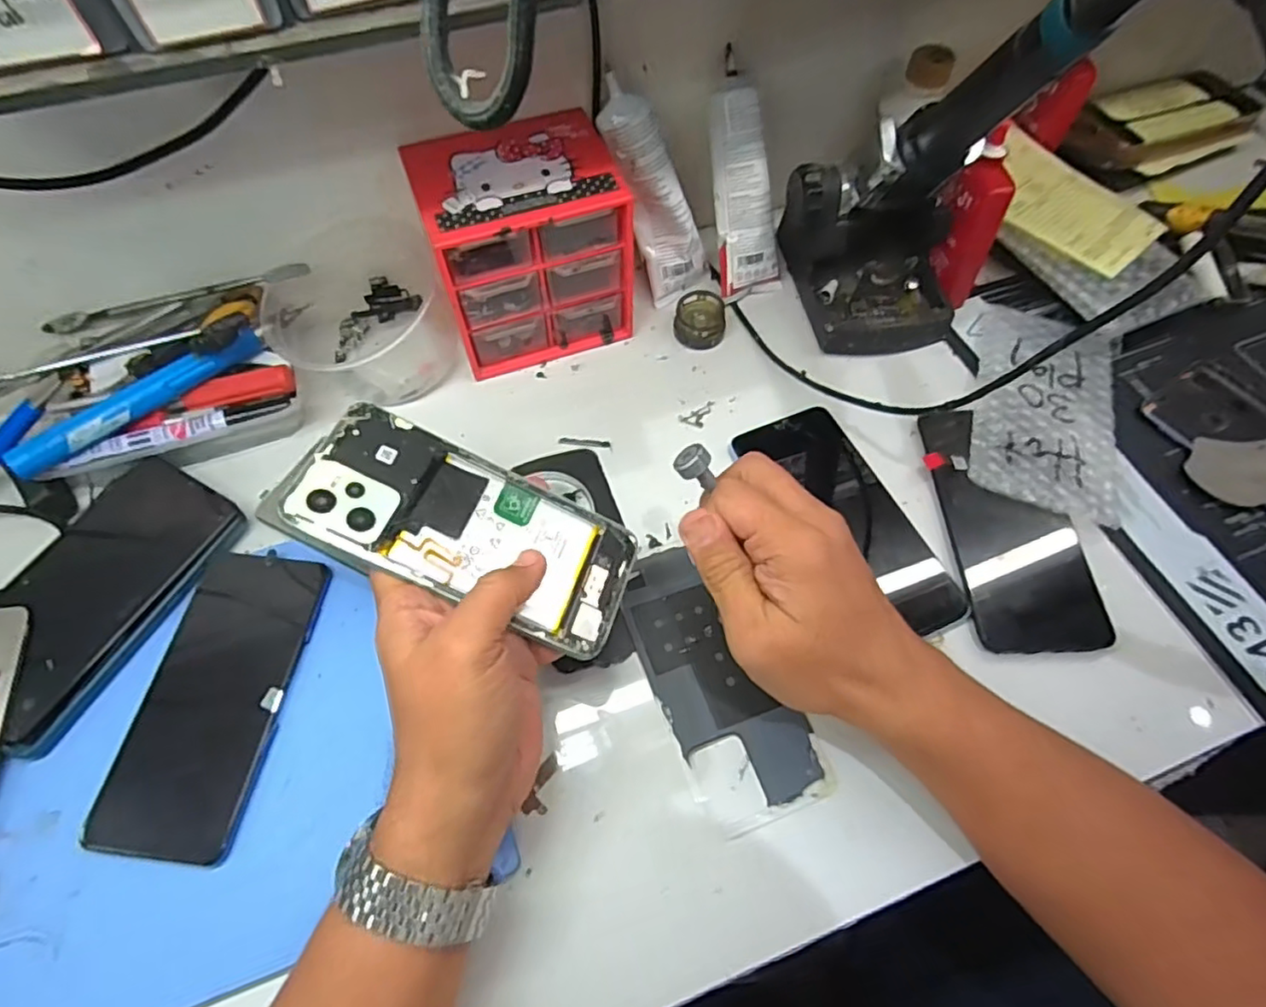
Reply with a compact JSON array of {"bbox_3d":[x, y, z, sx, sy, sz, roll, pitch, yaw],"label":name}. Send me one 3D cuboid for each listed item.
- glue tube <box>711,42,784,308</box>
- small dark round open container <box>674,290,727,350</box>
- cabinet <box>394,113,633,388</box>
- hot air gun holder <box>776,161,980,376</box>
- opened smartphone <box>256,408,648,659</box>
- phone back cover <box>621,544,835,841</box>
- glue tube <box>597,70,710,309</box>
[{"bbox_3d":[0.081,-0.231,0.470,0.047,0.157,0.025,-18,28,-11],"label":"glue tube"},{"bbox_3d":[0.051,-0.139,0.487,0.037,0.018,0.043,3,61,0],"label":"small dark round open container"},{"bbox_3d":[-0.075,-0.179,0.450,0.123,0.118,0.103,-18,63,-11],"label":"cabinet"},{"bbox_3d":[0.180,-0.170,0.463,0.124,0.090,0.131,-11,62,-8],"label":"hot air gun holder"},{"bbox_3d":[-0.080,0.010,0.319,0.166,0.004,0.076,27,56,-9],"label":"opened smartphone"},{"bbox_3d":[0.045,0.096,0.364,0.069,0.005,0.157,-20,64,-12],"label":"phone back cover"},{"bbox_3d":[0.013,-0.217,0.459,0.041,0.152,0.044,14,59,33],"label":"glue tube"}]

